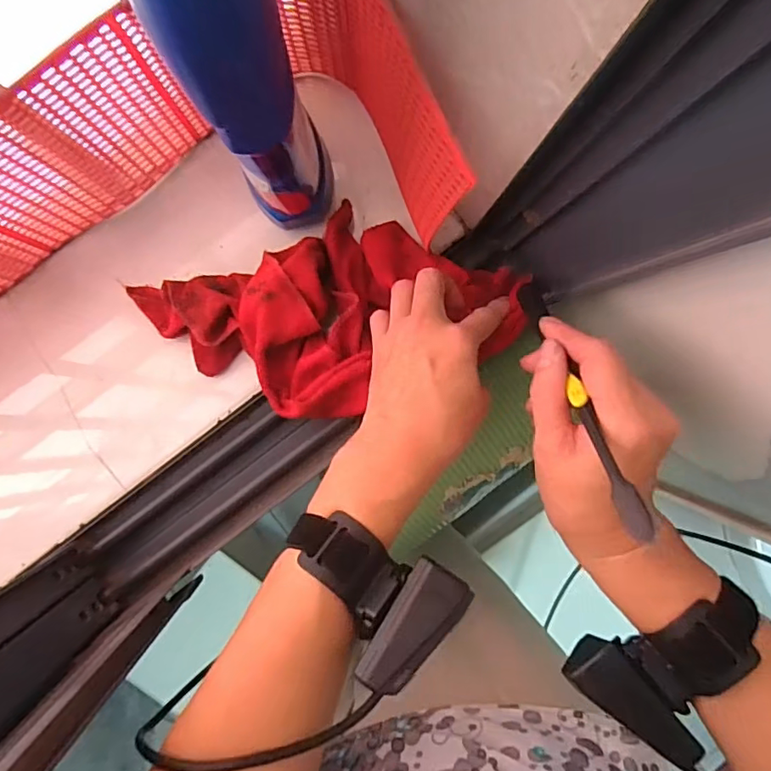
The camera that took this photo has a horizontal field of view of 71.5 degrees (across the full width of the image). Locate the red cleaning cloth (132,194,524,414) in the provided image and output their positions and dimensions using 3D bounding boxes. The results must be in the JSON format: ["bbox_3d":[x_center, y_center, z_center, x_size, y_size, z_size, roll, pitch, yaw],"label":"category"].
[{"bbox_3d":[-0.042,-0.055,0.405,0.264,0.071,0.142,-22,95,-3],"label":"red cleaning cloth"}]

